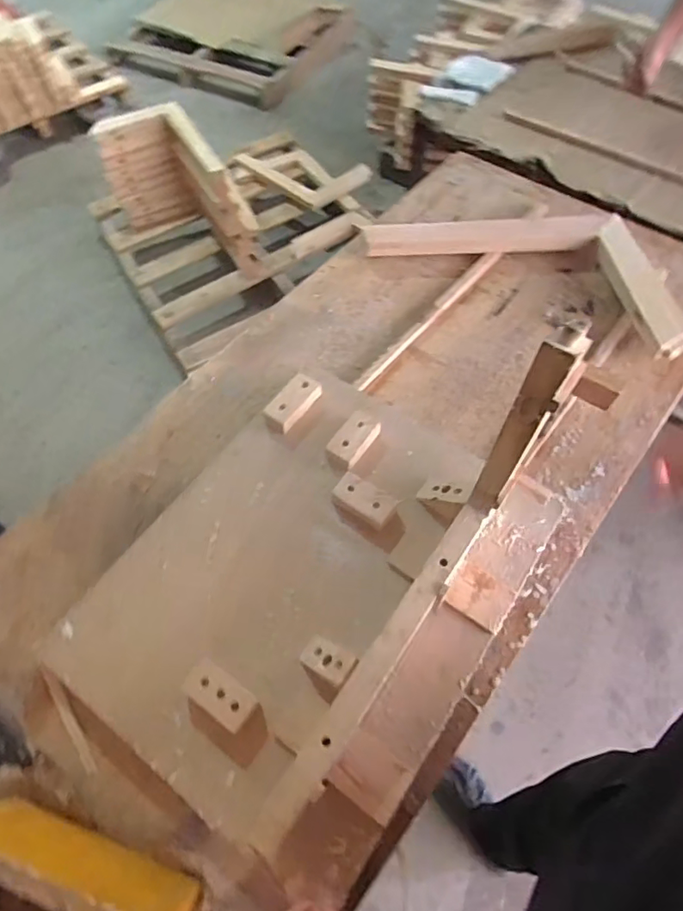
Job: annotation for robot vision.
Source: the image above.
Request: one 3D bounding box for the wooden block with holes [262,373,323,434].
[{"bbox_3d":[-0.068,-0.074,0.750,0.038,0.023,0.089,34,66,19],"label":"wooden block with holes"}]

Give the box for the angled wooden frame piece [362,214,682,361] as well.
[{"bbox_3d":[0.340,-0.360,0.940,0.526,0.056,0.274,24,63,14],"label":"angled wooden frame piece"}]

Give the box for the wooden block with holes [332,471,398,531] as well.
[{"bbox_3d":[0.029,0.056,0.692,0.075,0.022,0.045,31,65,17],"label":"wooden block with holes"}]

